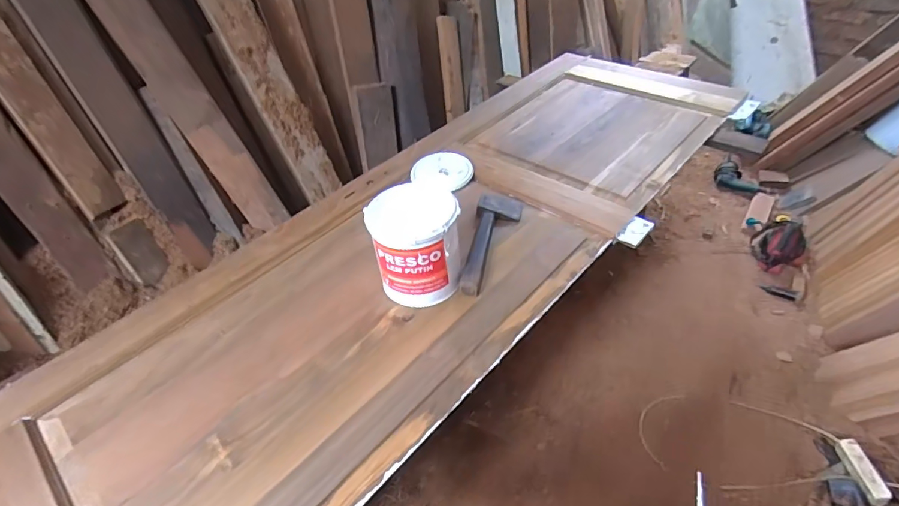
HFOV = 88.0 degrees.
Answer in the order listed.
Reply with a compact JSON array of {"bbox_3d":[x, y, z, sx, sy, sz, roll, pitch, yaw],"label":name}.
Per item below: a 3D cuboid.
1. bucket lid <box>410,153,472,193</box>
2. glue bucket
[{"bbox_3d":[-0.017,-0.239,1.321,0.175,0.016,0.175,-3,43,3],"label":"bucket lid"},{"bbox_3d":[-0.067,-0.014,0.955,0.166,0.197,0.158,-3,43,3],"label":"glue bucket"}]

